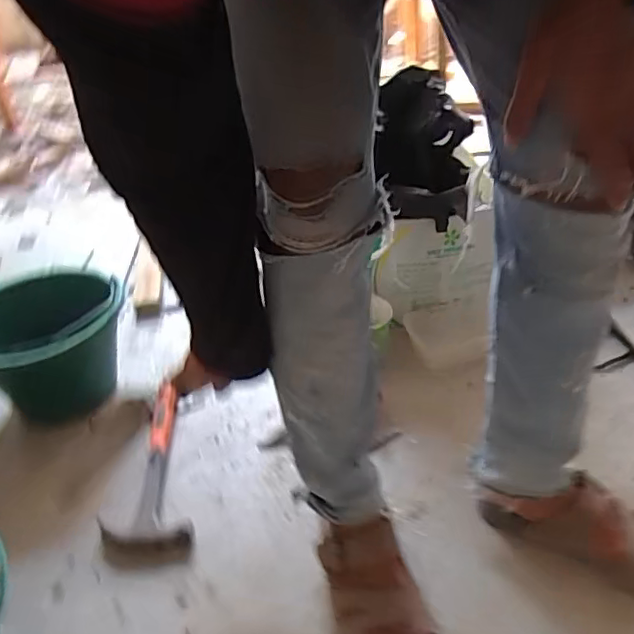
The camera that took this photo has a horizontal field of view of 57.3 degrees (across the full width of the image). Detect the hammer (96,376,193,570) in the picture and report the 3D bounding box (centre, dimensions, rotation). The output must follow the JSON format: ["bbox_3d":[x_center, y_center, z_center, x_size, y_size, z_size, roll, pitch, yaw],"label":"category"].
[{"bbox_3d":[-0.231,0.219,0.848,0.125,0.024,0.301,-4,41,1],"label":"hammer"}]

